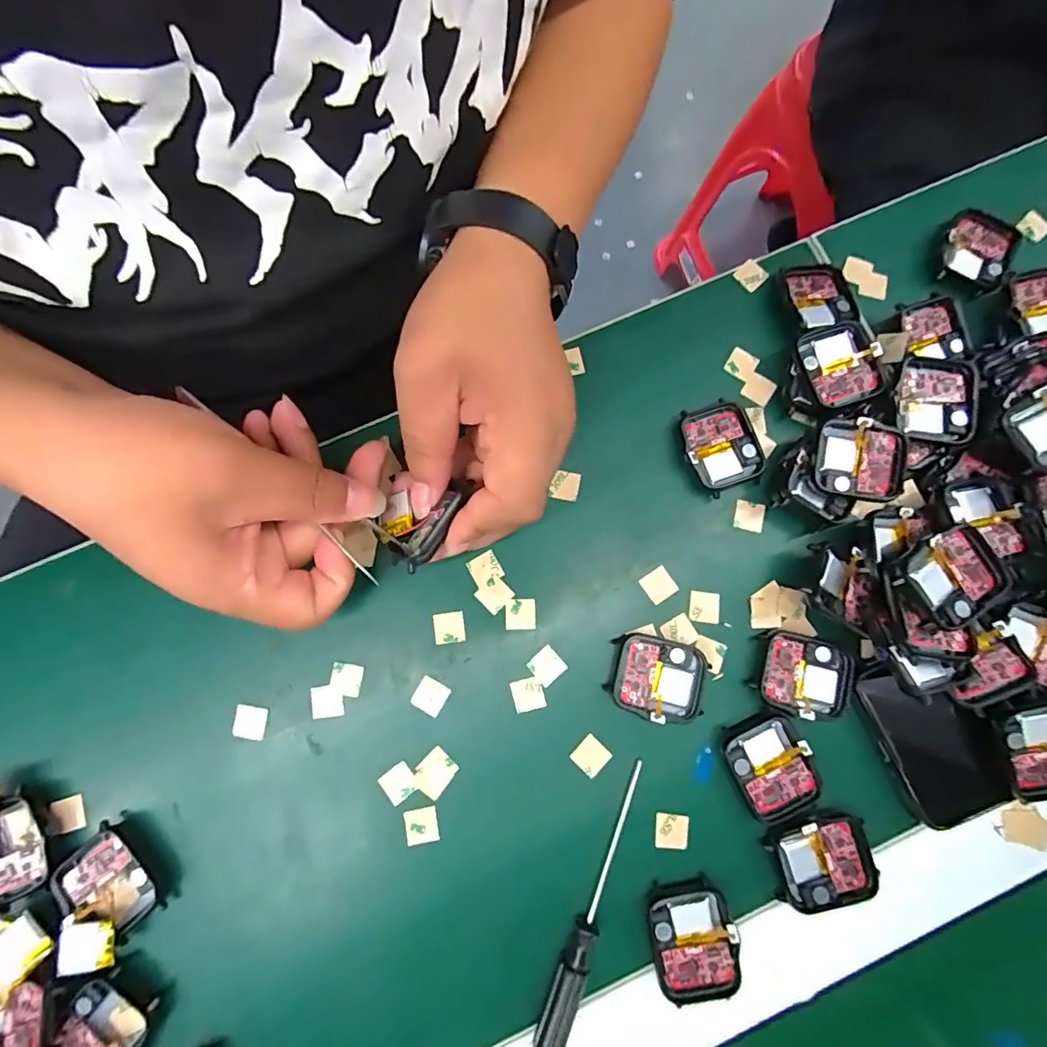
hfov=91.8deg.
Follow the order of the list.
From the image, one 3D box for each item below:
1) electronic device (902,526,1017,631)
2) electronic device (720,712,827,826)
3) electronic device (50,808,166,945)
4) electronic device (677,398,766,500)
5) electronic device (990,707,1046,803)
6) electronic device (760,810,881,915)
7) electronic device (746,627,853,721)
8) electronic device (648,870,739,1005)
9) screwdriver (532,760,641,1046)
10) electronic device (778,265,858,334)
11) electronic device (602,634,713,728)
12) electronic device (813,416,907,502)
[{"bbox_3d":[0.190,0.023,0.223,0.041,0.009,0.038,-30,83,-5],"label":"electronic device"},{"bbox_3d":[0.118,0.117,0.242,0.037,0.005,0.046,-21,82,-3],"label":"electronic device"},{"bbox_3d":[-0.191,0.166,0.235,0.034,0.012,0.044,-42,84,-6],"label":"electronic device"},{"bbox_3d":[0.103,-0.040,0.268,0.037,0.010,0.046,-19,82,-3],"label":"electronic device"},{"bbox_3d":[0.237,0.102,0.229,0.036,0.008,0.042,-18,86,5],"label":"electronic device"},{"bbox_3d":[0.139,0.157,0.236,0.046,0.007,0.039,-13,82,-2],"label":"electronic device"},{"bbox_3d":[0.138,0.074,0.250,0.046,0.006,0.037,16,82,2],"label":"electronic device"},{"bbox_3d":[0.077,0.190,0.232,0.037,0.009,0.044,-7,82,-2],"label":"electronic device"},{"bbox_3d":[0.030,0.177,0.234,0.014,0.011,0.130,20,82,2],"label":"screwdriver"},{"bbox_3d":[0.161,-0.125,0.280,0.034,0.011,0.043,-8,82,-2],"label":"electronic device"},{"bbox_3d":[0.066,0.076,0.250,0.045,0.010,0.037,14,82,1],"label":"electronic device"},{"bbox_3d":[0.164,-0.031,0.246,0.041,0.005,0.037,8,89,4],"label":"electronic device"}]

